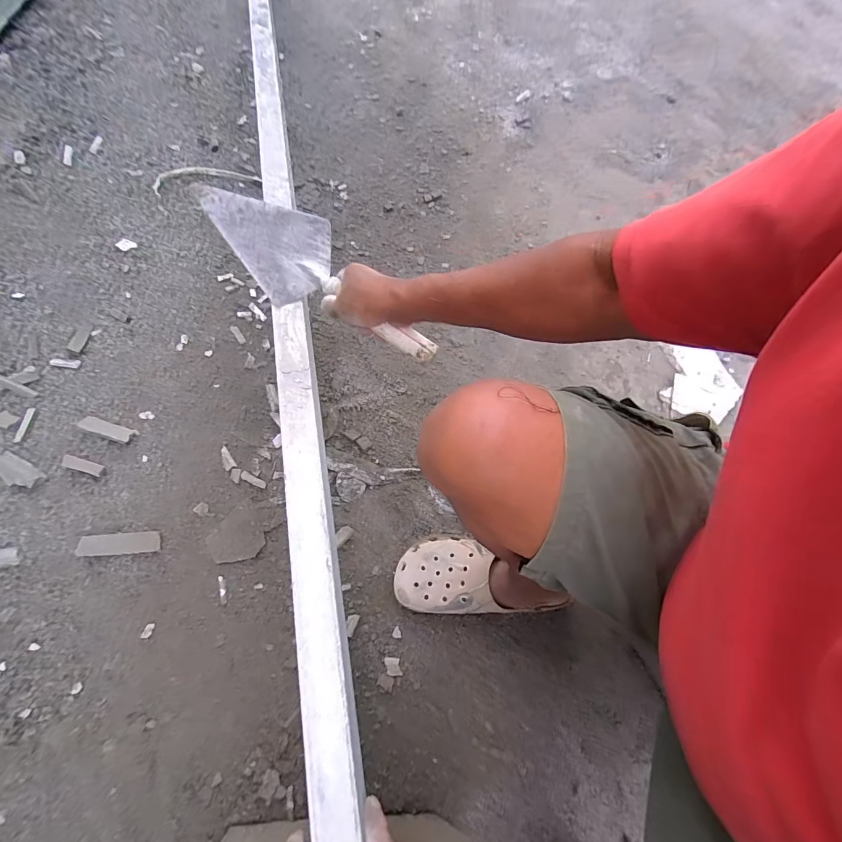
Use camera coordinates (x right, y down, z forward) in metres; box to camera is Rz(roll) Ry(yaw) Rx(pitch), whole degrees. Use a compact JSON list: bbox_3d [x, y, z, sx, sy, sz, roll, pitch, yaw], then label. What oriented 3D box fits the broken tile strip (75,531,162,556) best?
[{"bbox_3d":[-0.453,0.185,0.610,0.102,0.007,0.030,3,67,-25],"label":"broken tile strip"}]

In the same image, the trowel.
[{"bbox_3d":[-0.127,-0.192,0.540,0.353,0.073,0.107,36,72,4],"label":"trowel"}]

